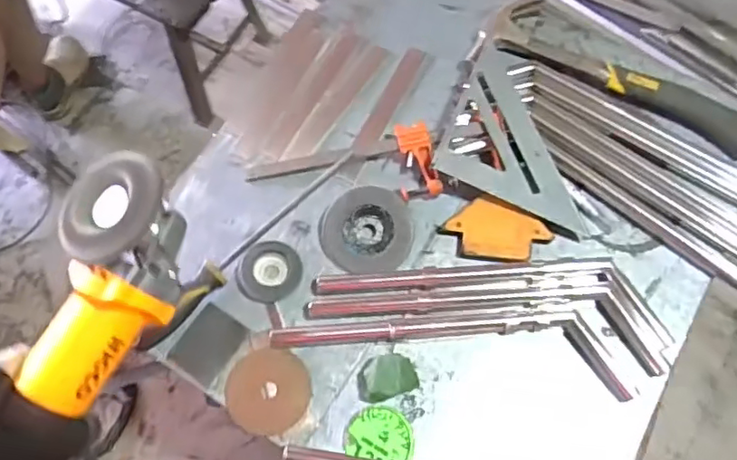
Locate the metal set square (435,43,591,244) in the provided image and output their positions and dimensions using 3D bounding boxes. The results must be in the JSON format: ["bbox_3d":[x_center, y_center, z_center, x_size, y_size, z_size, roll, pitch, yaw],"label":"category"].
[{"bbox_3d":[0.176,-0.111,0.656,0.167,0.038,0.189,18,70,9],"label":"metal set square"}]

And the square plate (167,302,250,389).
[{"bbox_3d":[-0.162,0.116,0.602,0.054,0.004,0.069,34,81,12],"label":"square plate"}]

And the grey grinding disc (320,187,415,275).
[{"bbox_3d":[-0.001,-0.001,0.631,0.094,0.022,0.088,-1,68,2],"label":"grey grinding disc"}]

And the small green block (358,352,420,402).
[{"bbox_3d":[0.019,0.142,0.574,0.058,0.030,0.041,-12,68,-2],"label":"small green block"}]

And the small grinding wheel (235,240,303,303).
[{"bbox_3d":[-0.104,0.043,0.625,0.060,0.016,0.064,-1,68,2],"label":"small grinding wheel"}]

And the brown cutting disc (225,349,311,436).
[{"bbox_3d":[-0.098,0.158,0.582,0.082,0.004,0.080,-1,68,2],"label":"brown cutting disc"}]

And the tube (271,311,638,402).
[{"bbox_3d":[0.081,0.114,0.581,0.346,0.019,0.074,2,68,3],"label":"tube"}]

